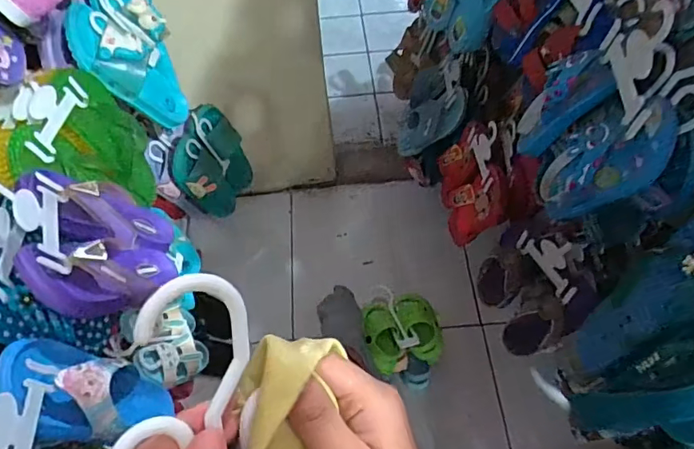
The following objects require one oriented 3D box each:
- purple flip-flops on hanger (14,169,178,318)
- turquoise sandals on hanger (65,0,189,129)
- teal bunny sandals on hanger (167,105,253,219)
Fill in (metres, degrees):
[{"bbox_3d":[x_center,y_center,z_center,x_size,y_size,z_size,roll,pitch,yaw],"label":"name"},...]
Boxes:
[{"bbox_3d":[-0.255,0.028,0.533,0.052,0.187,0.173,-31,58,14],"label":"purple flip-flops on hanger"},{"bbox_3d":[-0.318,-0.246,0.753,0.116,0.186,0.138,-19,58,-10],"label":"turquoise sandals on hanger"},{"bbox_3d":[-0.263,-0.115,0.993,0.085,0.177,0.159,10,58,9],"label":"teal bunny sandals on hanger"}]

